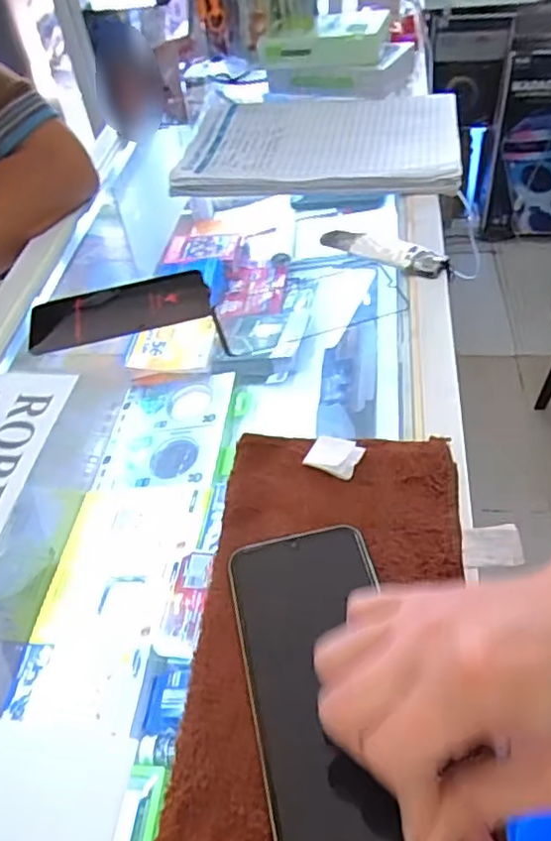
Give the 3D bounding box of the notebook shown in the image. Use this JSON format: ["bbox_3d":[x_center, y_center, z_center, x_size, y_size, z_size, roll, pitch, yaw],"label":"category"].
[{"bbox_3d":[0.050,-0.310,0.686,0.290,0.022,0.204,3,49,10],"label":"notebook"}]

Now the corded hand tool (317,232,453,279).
[{"bbox_3d":[0.092,-0.150,0.547,0.120,0.018,0.031,20,54,23],"label":"corded hand tool"}]

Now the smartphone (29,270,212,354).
[{"bbox_3d":[-0.136,-0.099,0.540,0.155,0.008,0.072,-14,48,-6],"label":"smartphone"}]

